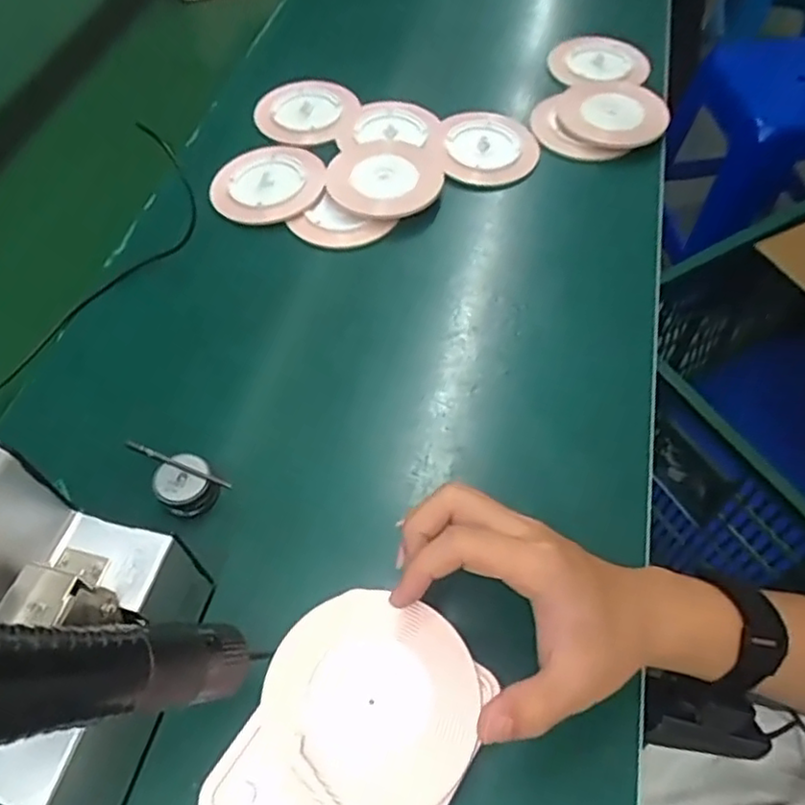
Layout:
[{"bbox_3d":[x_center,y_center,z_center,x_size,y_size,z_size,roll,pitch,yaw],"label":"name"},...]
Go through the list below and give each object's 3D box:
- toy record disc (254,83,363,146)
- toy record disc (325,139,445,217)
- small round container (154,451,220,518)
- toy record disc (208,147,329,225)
[{"bbox_3d":[-0.093,-0.289,0.652,0.100,0.008,0.093,0,57,-1],"label":"toy record disc"},{"bbox_3d":[-0.016,-0.199,0.585,0.100,0.012,0.098,0,57,-1],"label":"toy record disc"},{"bbox_3d":[-0.139,0.055,0.426,0.033,0.032,0.035,0,57,-1],"label":"small round container"},{"bbox_3d":[-0.116,-0.198,0.585,0.095,0.008,0.098,0,57,-1],"label":"toy record disc"}]

